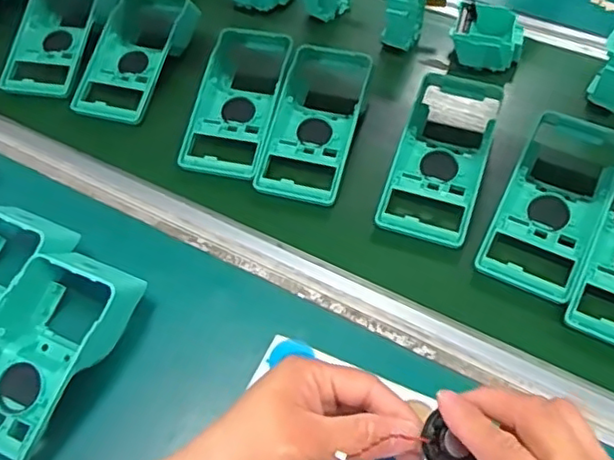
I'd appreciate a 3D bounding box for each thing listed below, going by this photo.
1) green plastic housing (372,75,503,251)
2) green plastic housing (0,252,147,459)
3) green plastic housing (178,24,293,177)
[{"bbox_3d":[0.132,-0.081,0.576,0.079,0.034,0.202,16,55,12],"label":"green plastic housing"},{"bbox_3d":[-0.202,0.097,0.434,0.081,0.052,0.182,20,56,15],"label":"green plastic housing"},{"bbox_3d":[-0.066,-0.142,0.635,0.087,0.053,0.205,11,54,8],"label":"green plastic housing"}]

